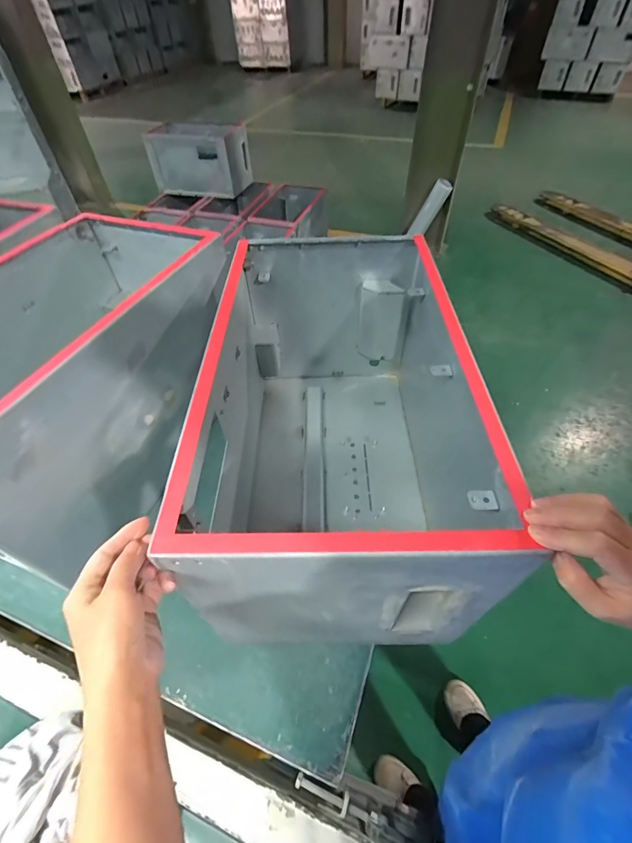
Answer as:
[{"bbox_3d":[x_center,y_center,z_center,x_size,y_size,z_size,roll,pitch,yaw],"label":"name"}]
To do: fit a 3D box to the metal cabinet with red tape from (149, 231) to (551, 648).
[{"bbox_3d":[0.033,-0.001,0.586,0.304,0.335,0.552,-1,49,2],"label":"metal cabinet with red tape"}]

